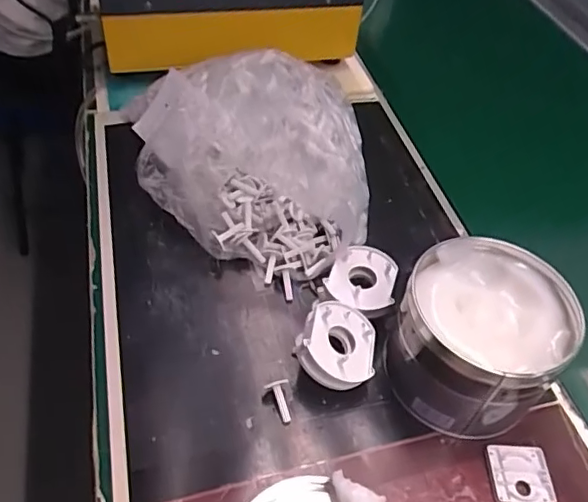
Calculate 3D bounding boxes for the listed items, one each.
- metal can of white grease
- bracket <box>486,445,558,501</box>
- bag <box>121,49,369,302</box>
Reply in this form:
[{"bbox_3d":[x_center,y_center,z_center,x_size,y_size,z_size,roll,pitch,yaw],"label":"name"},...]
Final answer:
[{"bbox_3d":[0.147,0.069,0.457,0.134,0.094,0.130,3,50,-4],"label":"metal can of white grease"},{"bbox_3d":[0.174,0.177,0.424,0.043,0.008,0.056,3,50,-4],"label":"bracket"},{"bbox_3d":[-0.038,-0.103,0.582,0.244,0.107,0.274,-8,51,-12],"label":"bag"}]

